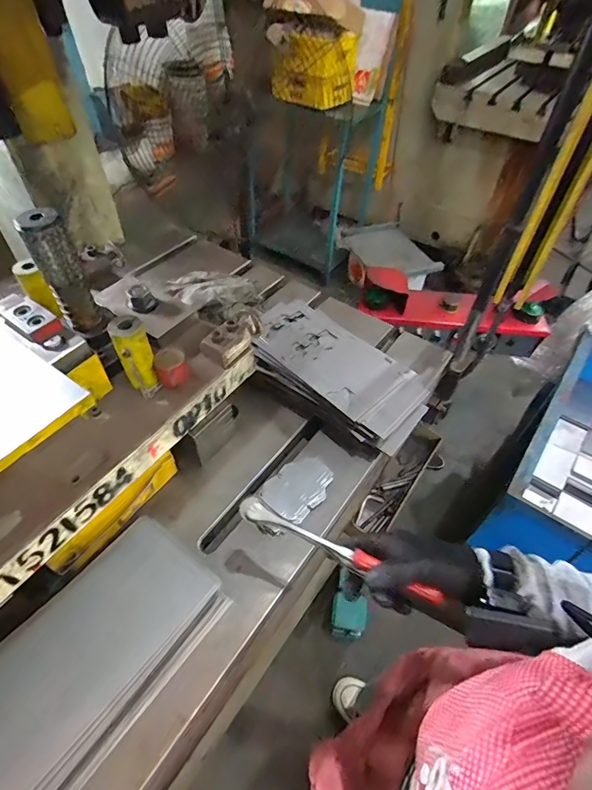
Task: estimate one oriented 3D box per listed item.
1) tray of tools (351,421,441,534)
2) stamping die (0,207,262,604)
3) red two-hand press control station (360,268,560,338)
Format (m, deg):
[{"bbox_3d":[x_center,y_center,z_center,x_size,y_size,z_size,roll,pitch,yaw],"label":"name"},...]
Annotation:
[{"bbox_3d":[0.223,0.186,0.907,0.077,0.039,0.313,28,55,22],"label":"tray of tools"},{"bbox_3d":[-0.345,0.028,0.479,0.327,0.238,0.589,27,55,21],"label":"stamping die"},{"bbox_3d":[0.474,-0.270,1.231,0.550,0.123,0.122,6,50,5],"label":"red two-hand press control station"}]

